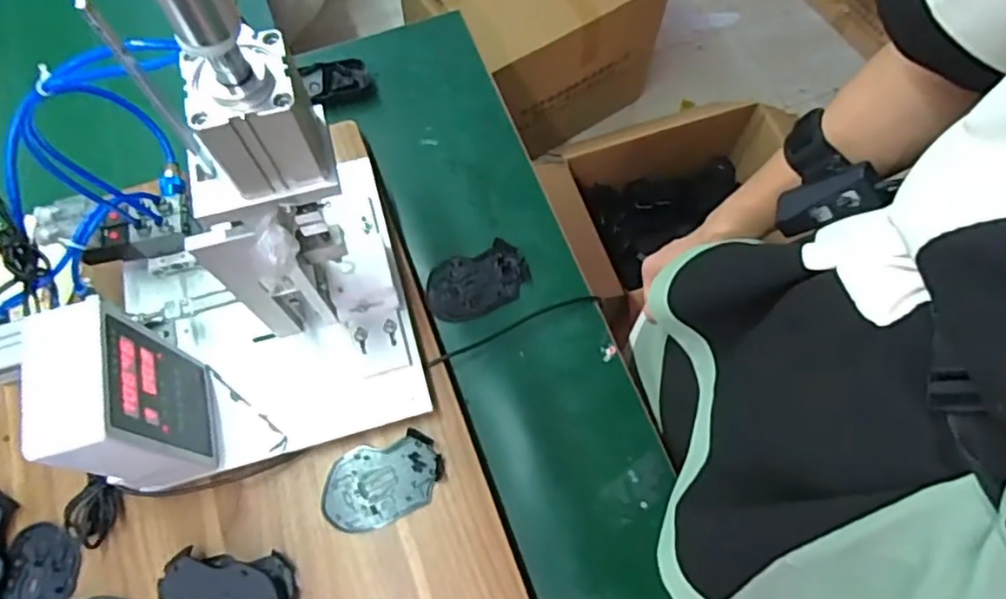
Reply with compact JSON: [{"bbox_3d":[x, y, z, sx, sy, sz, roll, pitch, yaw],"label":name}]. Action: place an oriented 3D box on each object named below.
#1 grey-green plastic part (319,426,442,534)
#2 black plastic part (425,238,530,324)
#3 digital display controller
[{"bbox_3d":[-0.116,0.175,0.618,0.115,0.009,0.074,-17,69,-7],"label":"grey-green plastic part"},{"bbox_3d":[-0.029,-0.020,0.720,0.116,0.015,0.074,-25,70,-10],"label":"black plastic part"},{"bbox_3d":[-0.308,0.087,0.532,0.071,0.176,0.111,-14,68,-6],"label":"digital display controller"}]

